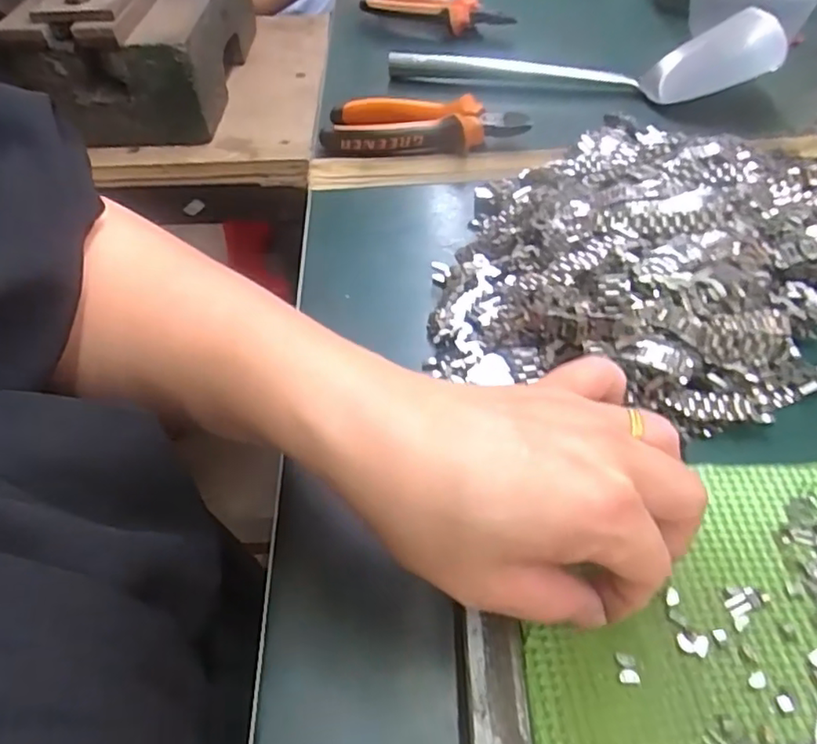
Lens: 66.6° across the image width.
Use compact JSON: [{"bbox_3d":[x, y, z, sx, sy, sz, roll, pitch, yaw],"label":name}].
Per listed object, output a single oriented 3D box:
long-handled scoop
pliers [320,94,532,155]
[{"bbox_3d":[0.138,-0.266,0.516,0.303,0.053,0.095,12,51,12],"label":"long-handled scoop"},{"bbox_3d":[0.011,-0.183,0.466,0.147,0.028,0.052,-1,49,3],"label":"pliers"}]

